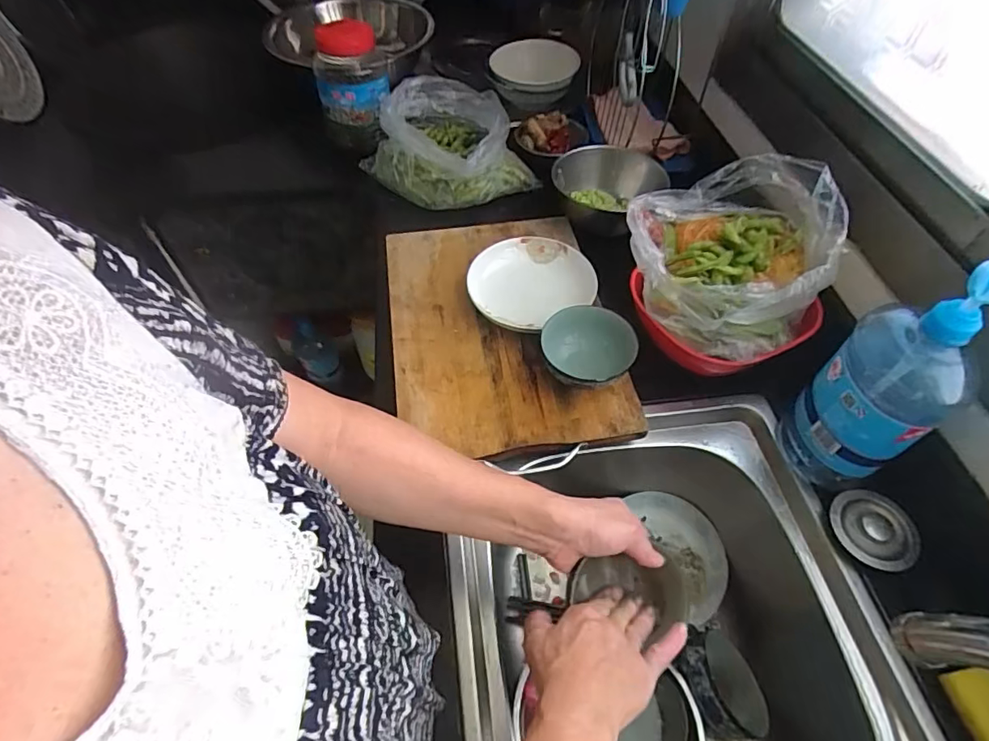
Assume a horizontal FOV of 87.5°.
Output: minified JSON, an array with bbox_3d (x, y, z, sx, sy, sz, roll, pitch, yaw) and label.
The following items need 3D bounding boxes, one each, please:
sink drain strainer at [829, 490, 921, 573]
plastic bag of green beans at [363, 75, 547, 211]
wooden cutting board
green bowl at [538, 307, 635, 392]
[{"bbox_3d":[0.396,0.167,0.542,0.067,0.023,0.082,-35,60,2],"label":"sink drain strainer"},{"bbox_3d":[-0.075,-0.369,0.856,0.230,0.118,0.184,38,62,24],"label":"plastic bag of green beans"},{"bbox_3d":[0.004,-0.071,0.688,0.280,0.031,0.385,-8,54,-6],"label":"wooden cutting board"},{"bbox_3d":[0.108,-0.021,0.628,0.098,0.060,0.113,32,60,21],"label":"green bowl"}]

